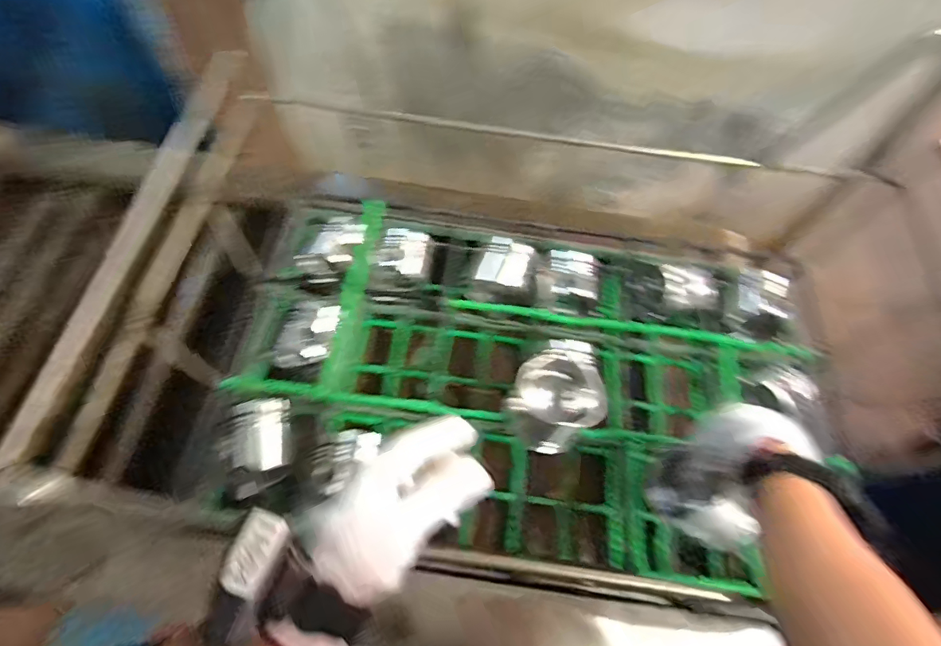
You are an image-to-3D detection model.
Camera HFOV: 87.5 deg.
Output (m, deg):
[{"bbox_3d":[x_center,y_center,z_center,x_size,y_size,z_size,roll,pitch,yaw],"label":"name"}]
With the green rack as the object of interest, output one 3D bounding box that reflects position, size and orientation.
[{"bbox_3d":[0.085,0.063,0.672,0.785,0.168,0.475,10,62,3],"label":"green rack"}]

